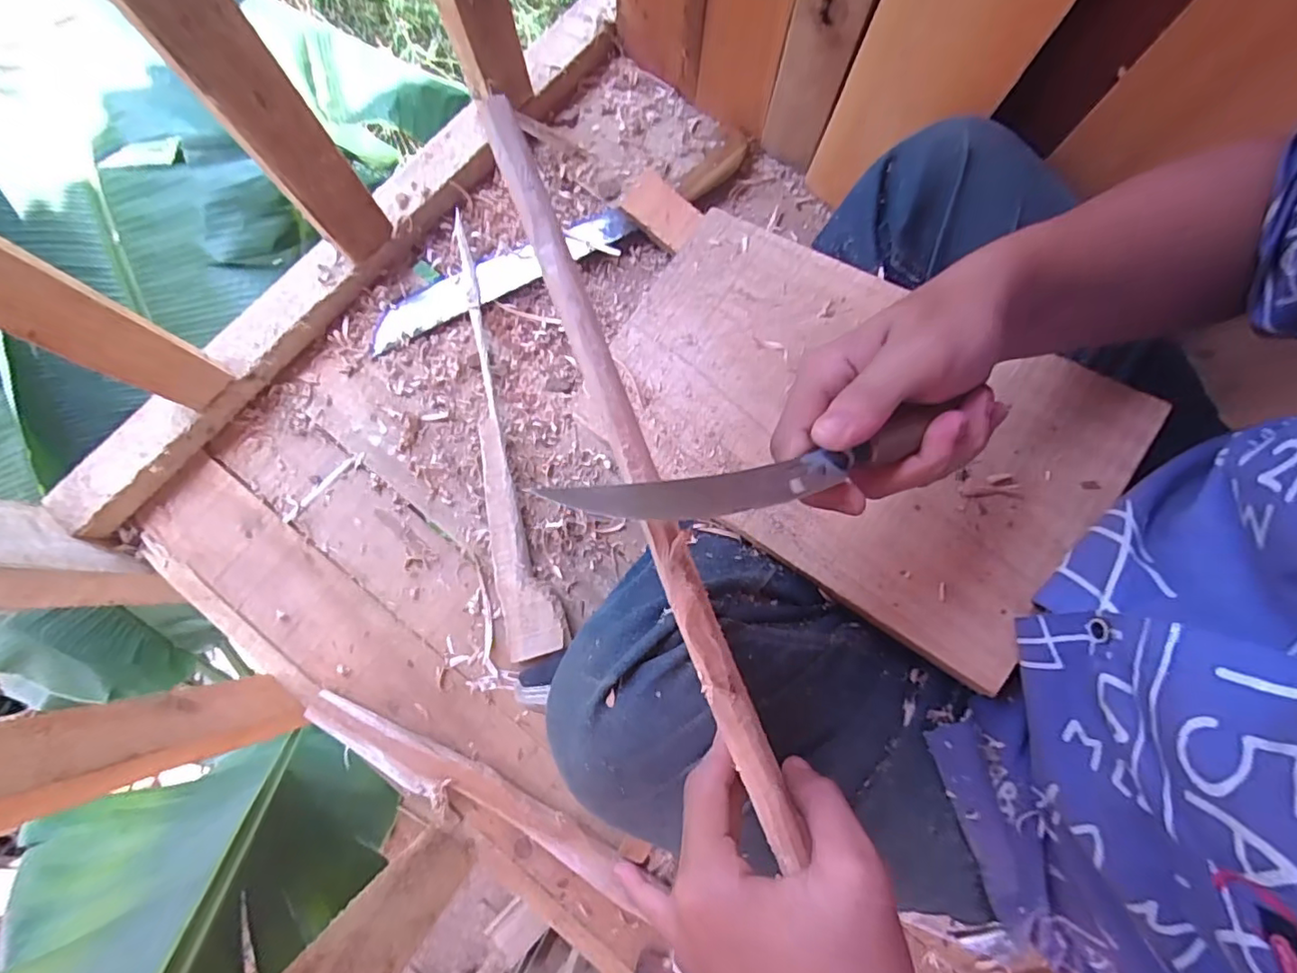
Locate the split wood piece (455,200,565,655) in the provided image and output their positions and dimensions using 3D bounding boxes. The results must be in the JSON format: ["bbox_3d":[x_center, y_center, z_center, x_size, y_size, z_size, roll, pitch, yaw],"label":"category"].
[{"bbox_3d":[-0.146,-0.053,0.564,0.047,0.026,0.424,-13,79,-2],"label":"split wood piece"}]

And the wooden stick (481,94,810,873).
[{"bbox_3d":[-0.001,-0.001,0.214,0.015,0.006,0.290,-21,90,-3],"label":"wooden stick"}]

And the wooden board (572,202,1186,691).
[{"bbox_3d":[0.121,-0.050,0.391,0.322,0.011,0.199,33,84,19],"label":"wooden board"}]

